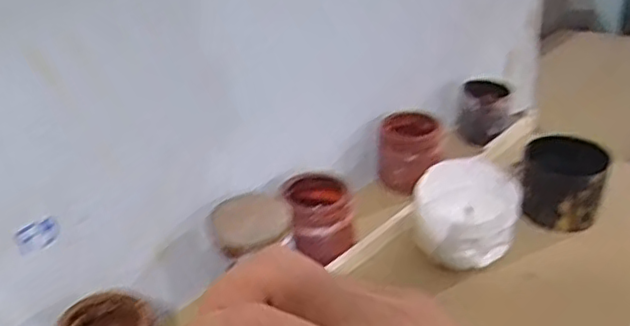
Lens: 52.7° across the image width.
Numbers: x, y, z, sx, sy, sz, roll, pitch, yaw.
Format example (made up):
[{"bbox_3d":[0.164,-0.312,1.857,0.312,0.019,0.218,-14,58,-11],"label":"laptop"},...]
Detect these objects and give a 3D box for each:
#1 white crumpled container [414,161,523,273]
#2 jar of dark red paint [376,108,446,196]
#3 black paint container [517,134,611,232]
[{"bbox_3d":[0.110,0.036,0.459,0.074,0.068,0.072,1,28,14],"label":"white crumpled container"},{"bbox_3d":[0.083,-0.010,0.548,0.056,0.048,0.052,-1,28,10],"label":"jar of dark red paint"},{"bbox_3d":[0.197,0.015,0.503,0.058,0.055,0.055,11,32,30],"label":"black paint container"}]

